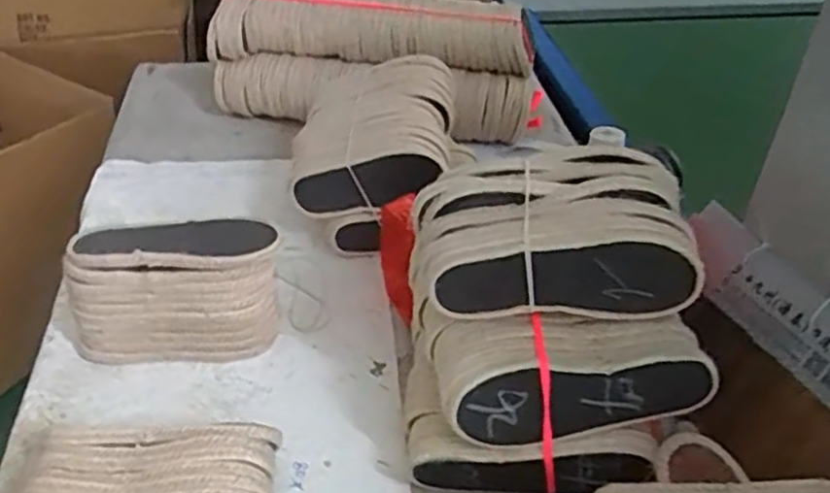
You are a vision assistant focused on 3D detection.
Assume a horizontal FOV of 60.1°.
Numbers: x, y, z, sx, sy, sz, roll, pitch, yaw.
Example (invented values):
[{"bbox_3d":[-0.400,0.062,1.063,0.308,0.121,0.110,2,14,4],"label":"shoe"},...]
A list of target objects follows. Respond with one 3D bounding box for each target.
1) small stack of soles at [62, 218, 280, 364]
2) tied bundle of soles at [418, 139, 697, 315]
[{"bbox_3d":[-0.205,0.036,0.623,0.177,0.120,0.068,0,40,-2],"label":"small stack of soles"},{"bbox_3d":[0.093,-0.012,0.508,0.186,0.077,0.108,4,40,3],"label":"tied bundle of soles"}]

